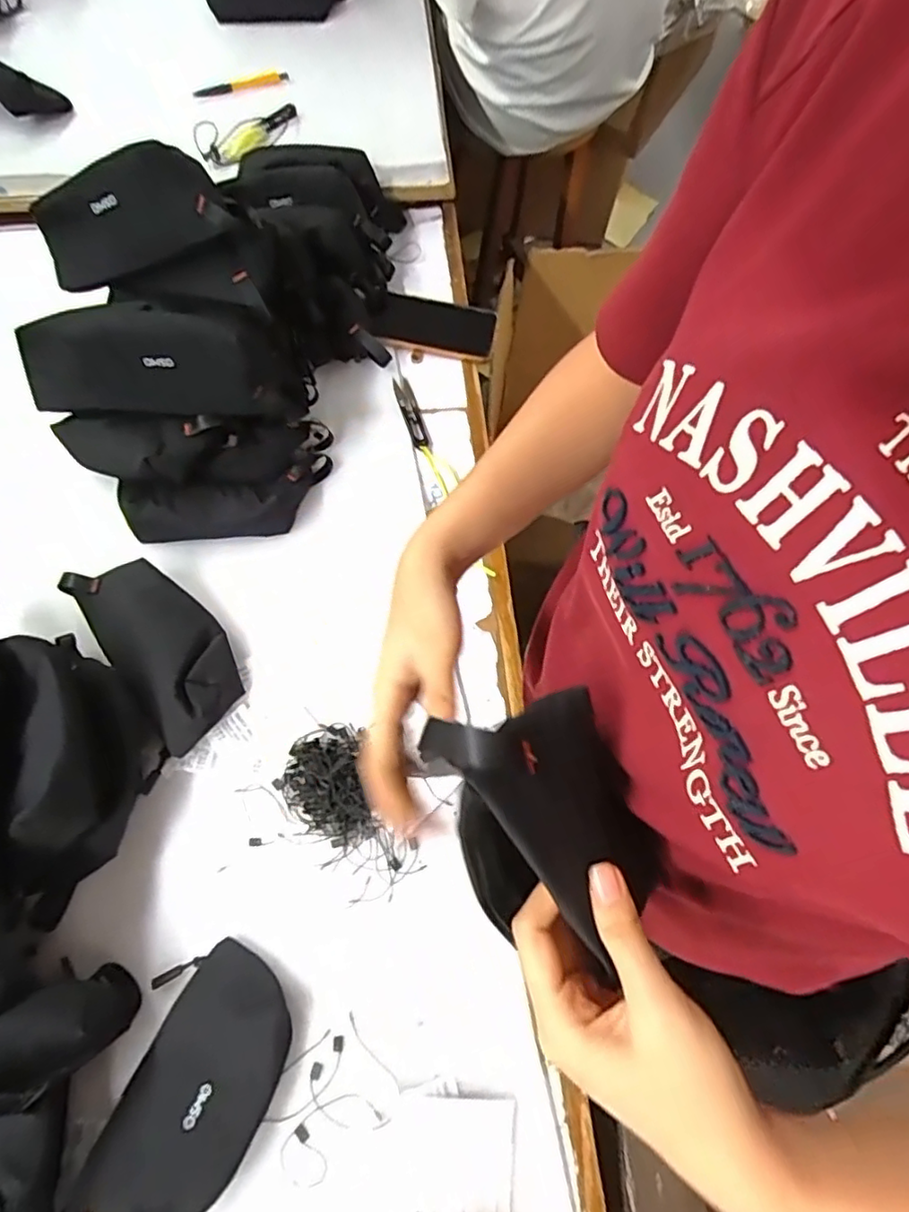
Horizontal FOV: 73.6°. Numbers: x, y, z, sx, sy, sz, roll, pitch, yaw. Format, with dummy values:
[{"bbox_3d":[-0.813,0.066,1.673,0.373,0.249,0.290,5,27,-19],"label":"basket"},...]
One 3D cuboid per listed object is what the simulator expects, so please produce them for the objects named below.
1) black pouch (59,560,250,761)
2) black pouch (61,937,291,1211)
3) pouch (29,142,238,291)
[{"bbox_3d":[-0.274,0.030,0.569,0.093,0.050,0.206,-37,74,-16],"label":"black pouch"},{"bbox_3d":[-0.192,0.358,0.449,0.113,0.033,0.183,13,68,3],"label":"black pouch"},{"bbox_3d":[-0.294,-0.346,0.540,0.189,0.065,0.046,-8,67,17],"label":"pouch"}]

